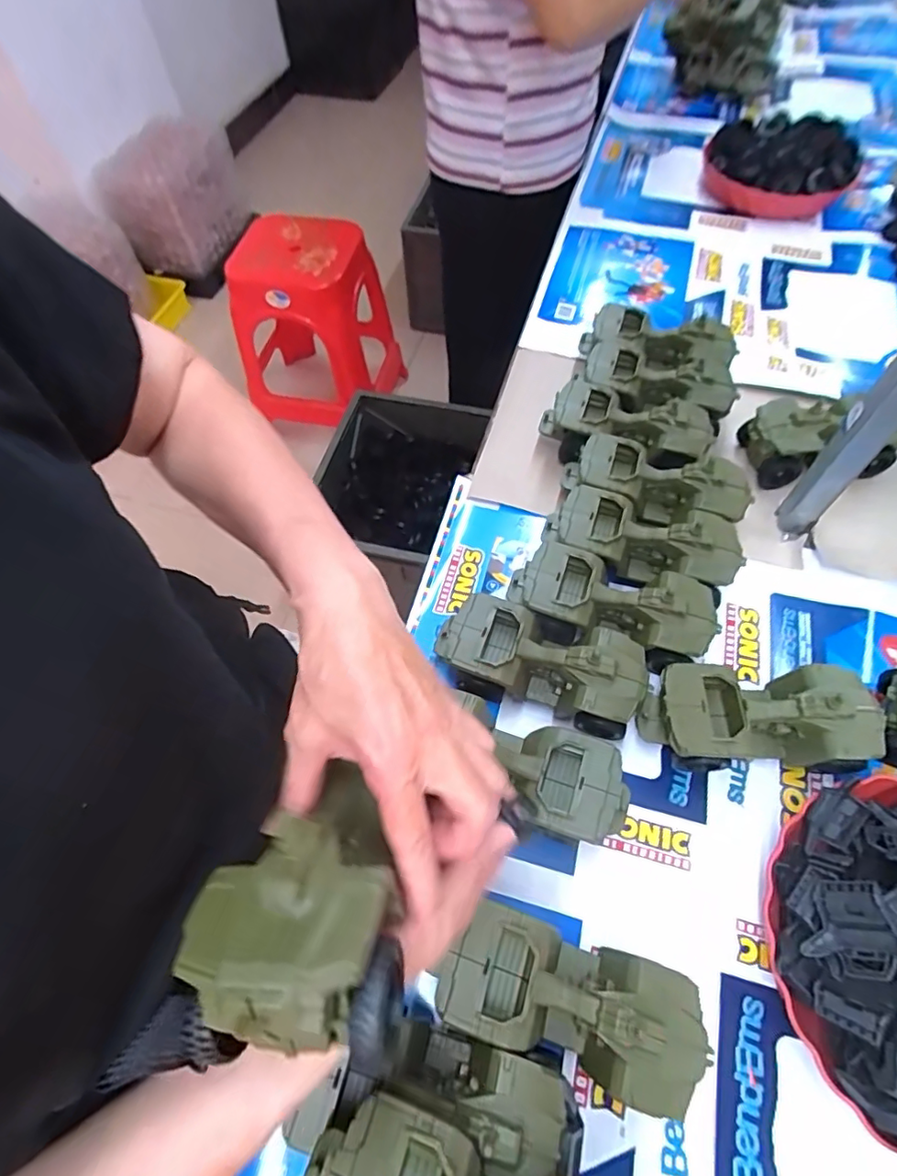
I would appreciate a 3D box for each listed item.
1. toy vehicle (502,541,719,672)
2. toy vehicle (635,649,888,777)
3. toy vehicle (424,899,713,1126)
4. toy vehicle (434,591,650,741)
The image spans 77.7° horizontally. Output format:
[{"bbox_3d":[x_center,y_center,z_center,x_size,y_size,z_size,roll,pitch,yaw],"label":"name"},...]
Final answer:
[{"bbox_3d":[0.154,0.022,0.541,0.191,0.081,0.089,18,62,12],"label":"toy vehicle"},{"bbox_3d":[0.262,0.114,0.486,0.186,0.077,0.092,8,61,6],"label":"toy vehicle"},{"bbox_3d":[0.080,0.289,0.392,0.179,0.079,0.083,15,62,11],"label":"toy vehicle"},{"bbox_3d":[0.084,0.071,0.516,0.182,0.079,0.084,16,62,11],"label":"toy vehicle"}]

